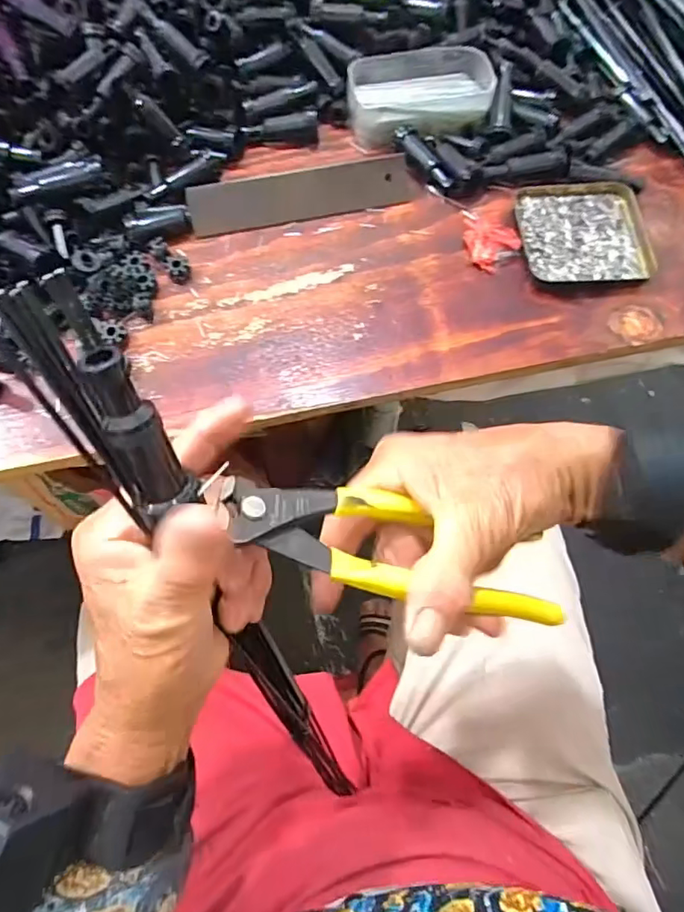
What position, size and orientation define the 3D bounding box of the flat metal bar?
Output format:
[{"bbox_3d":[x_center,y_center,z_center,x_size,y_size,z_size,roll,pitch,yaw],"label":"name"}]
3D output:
[{"bbox_3d":[-0.028,-0.211,0.432,0.186,0.005,0.037,-12,111,-5],"label":"flat metal bar"}]

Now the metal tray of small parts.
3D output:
[{"bbox_3d":[0.190,-0.178,0.420,0.098,0.010,0.090,-2,68,-2],"label":"metal tray of small parts"}]

